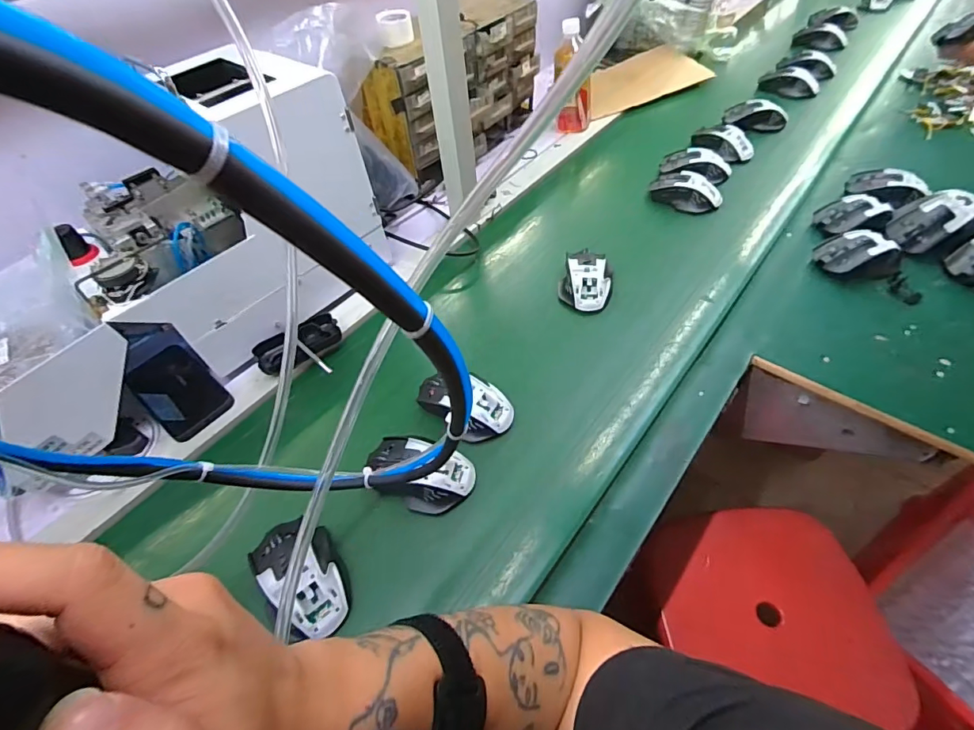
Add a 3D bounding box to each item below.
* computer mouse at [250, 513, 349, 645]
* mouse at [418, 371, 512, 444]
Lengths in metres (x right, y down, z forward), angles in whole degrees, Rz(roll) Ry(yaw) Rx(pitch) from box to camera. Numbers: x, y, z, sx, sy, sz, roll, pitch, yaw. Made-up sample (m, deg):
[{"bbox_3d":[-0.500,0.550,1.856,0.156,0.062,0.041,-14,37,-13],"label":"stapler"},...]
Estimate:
[{"bbox_3d":[-0.172,0.194,0.442,0.063,0.040,0.112,-31,56,-18],"label":"computer mouse"},{"bbox_3d":[-0.028,0.044,0.550,0.114,0.034,0.069,23,58,21],"label":"mouse"}]

